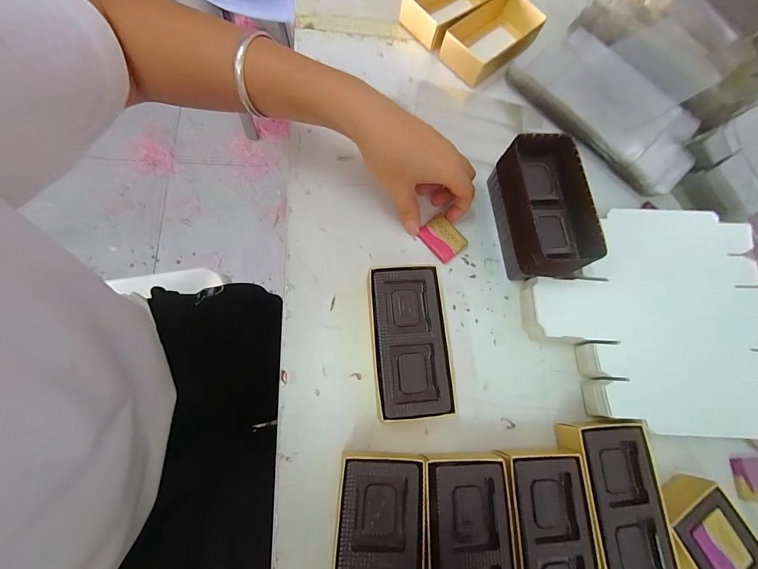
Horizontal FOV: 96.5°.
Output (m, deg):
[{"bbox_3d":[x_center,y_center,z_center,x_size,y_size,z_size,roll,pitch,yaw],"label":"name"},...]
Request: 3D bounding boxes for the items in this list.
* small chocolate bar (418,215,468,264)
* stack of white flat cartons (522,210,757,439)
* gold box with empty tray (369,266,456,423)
[{"bbox_3d":[0.059,-0.043,0.313,0.031,0.009,0.038,-40,77,-12],"label":"small chocolate bar"},{"bbox_3d":[0.251,0.030,0.303,0.243,0.041,0.185,5,73,-7],"label":"stack of white flat cartons"},{"bbox_3d":[0.024,0.044,0.266,0.055,0.028,0.112,-2,74,-9],"label":"gold box with empty tray"}]

